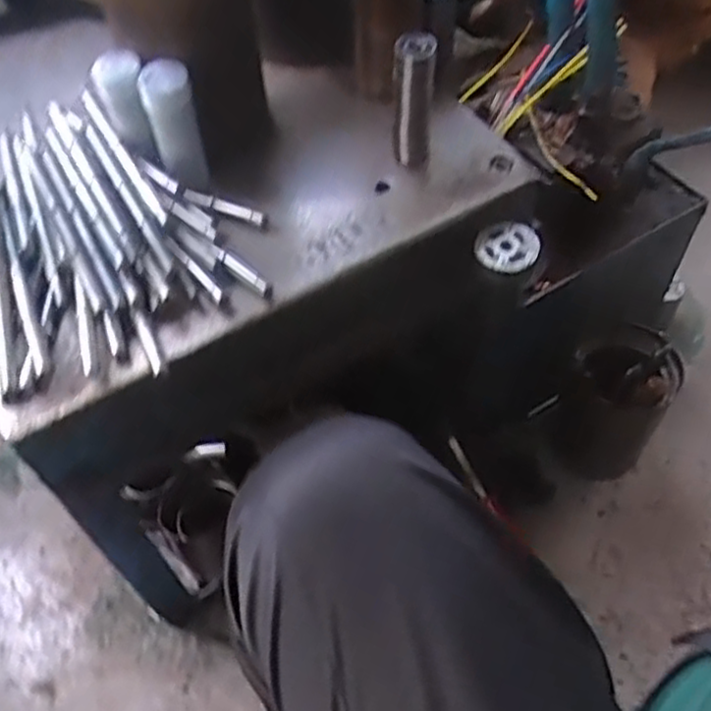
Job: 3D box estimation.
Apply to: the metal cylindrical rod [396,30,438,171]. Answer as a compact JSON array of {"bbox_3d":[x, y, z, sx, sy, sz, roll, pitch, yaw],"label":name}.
[{"bbox_3d":[0.048,-0.204,0.603,0.027,0.105,0.035,1,54,3],"label":"metal cylindrical rod"}]

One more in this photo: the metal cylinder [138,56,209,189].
[{"bbox_3d":[-0.142,-0.180,0.590,0.037,0.093,0.039,-16,55,-9],"label":"metal cylinder"}]

